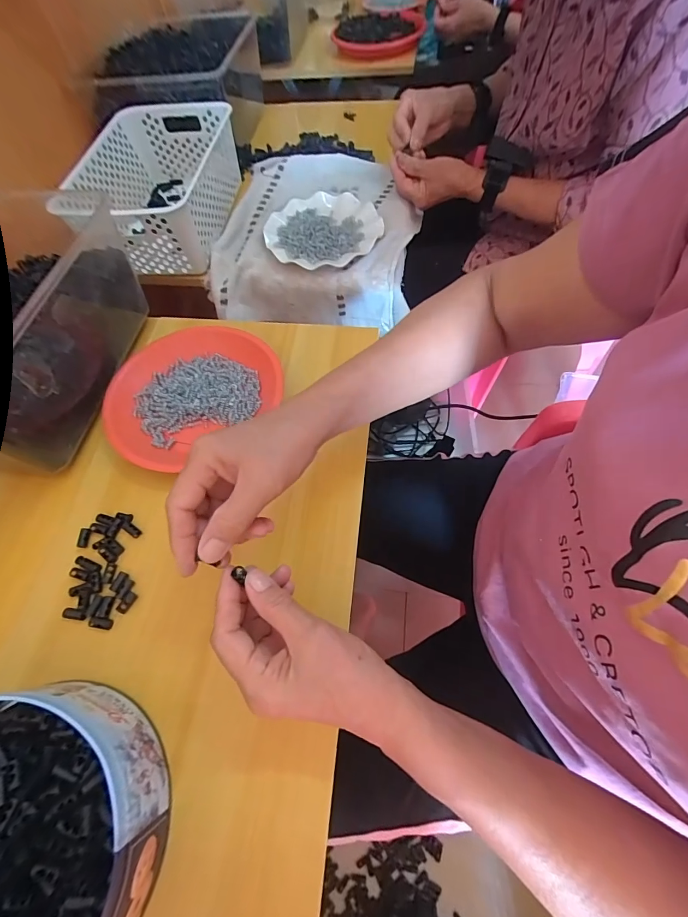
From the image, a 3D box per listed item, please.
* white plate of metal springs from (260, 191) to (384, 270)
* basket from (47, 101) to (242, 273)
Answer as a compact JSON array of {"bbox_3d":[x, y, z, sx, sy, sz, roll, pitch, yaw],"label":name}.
[{"bbox_3d":[-0.035,-0.376,0.619,0.179,0.033,0.188,-2,63,3],"label":"white plate of metal springs"},{"bbox_3d":[-0.308,-0.453,0.630,0.214,0.096,0.321,1,63,4],"label":"basket"}]

